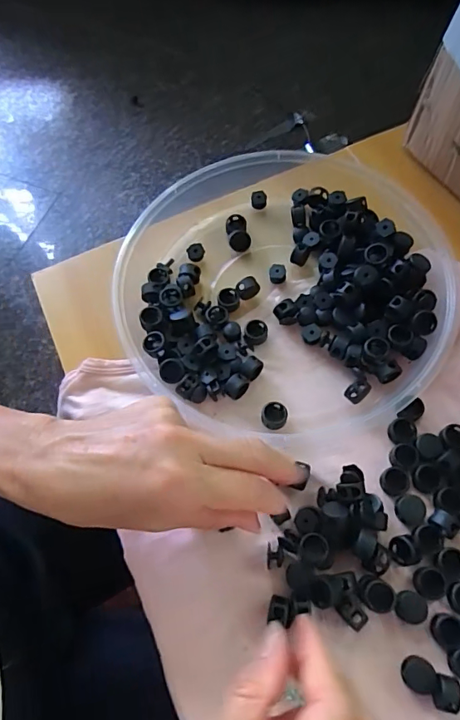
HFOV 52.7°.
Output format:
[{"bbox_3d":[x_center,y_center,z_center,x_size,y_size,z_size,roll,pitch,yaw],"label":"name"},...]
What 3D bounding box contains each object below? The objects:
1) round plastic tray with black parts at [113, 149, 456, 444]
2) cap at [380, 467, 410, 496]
[{"bbox_3d":[0.037,-0.057,0.347,0.230,0.041,0.223,-1,68,2],"label":"round plastic tray with black parts"},{"bbox_3d":[0.105,0.077,0.296,0.016,0.007,0.017,-1,68,2],"label":"cap"}]

